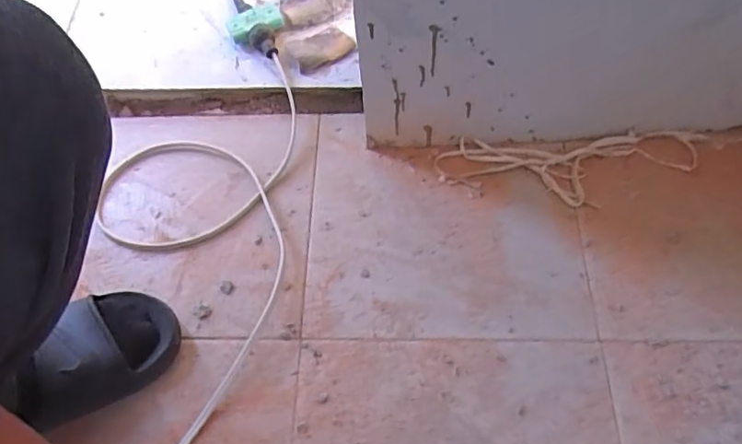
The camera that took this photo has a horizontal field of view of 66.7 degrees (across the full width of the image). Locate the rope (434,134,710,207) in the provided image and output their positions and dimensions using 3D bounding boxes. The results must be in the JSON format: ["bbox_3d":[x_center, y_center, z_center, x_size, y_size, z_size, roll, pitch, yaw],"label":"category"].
[{"bbox_3d":[0.231,-0.061,0.648,0.307,0.011,0.088,-2,60,3],"label":"rope"}]

